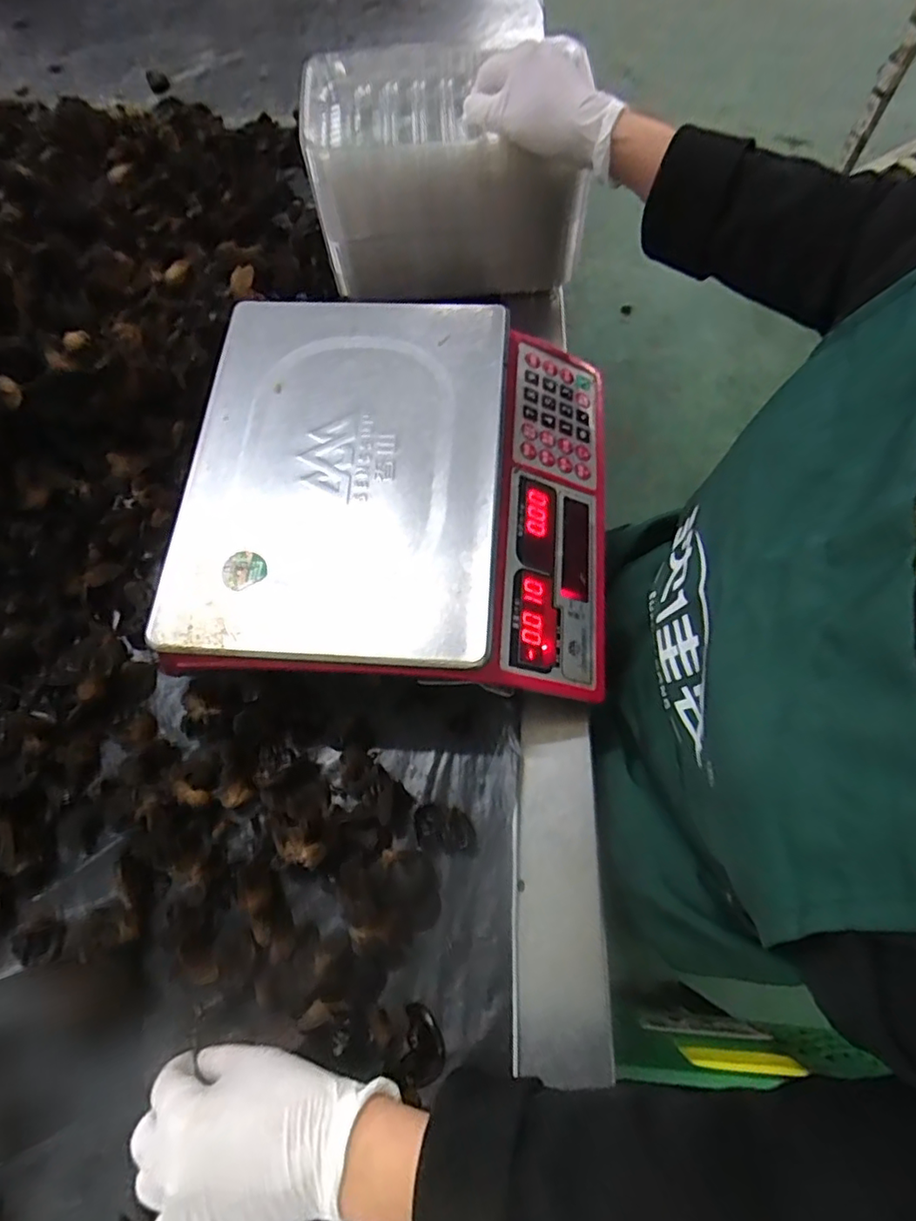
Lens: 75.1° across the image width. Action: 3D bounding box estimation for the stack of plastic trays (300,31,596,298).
[{"bbox_3d":[-0.012,-0.416,0.570,0.228,0.133,0.159,-3,68,0],"label":"stack of plastic trays"}]

